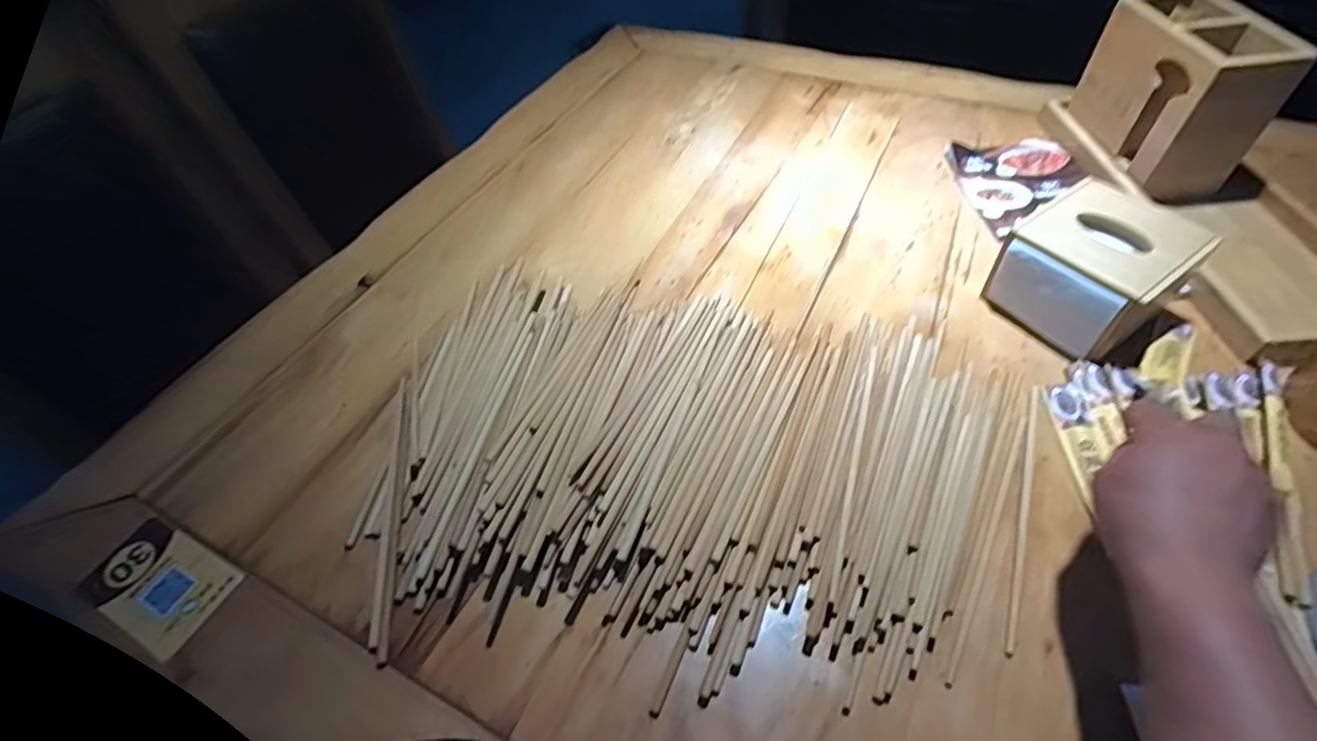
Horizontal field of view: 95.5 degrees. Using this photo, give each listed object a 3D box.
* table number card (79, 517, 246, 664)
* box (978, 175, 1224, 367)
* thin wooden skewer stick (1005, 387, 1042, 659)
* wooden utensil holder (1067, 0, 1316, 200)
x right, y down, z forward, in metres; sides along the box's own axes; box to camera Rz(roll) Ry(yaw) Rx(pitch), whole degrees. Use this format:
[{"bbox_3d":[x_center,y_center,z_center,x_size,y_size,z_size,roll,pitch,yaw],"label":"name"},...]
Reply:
[{"bbox_3d":[-0.377,0.162,0.453,0.108,0.006,0.067,21,59,17],"label":"table number card"},{"bbox_3d":[0.401,-0.092,0.551,0.132,0.088,0.119,-28,55,-19],"label":"box"},{"bbox_3d":[0.281,0.102,0.456,0.008,0.005,0.232,19,54,18],"label":"thin wooden skewer stick"},{"bbox_3d":[0.553,-0.300,0.643,0.088,0.141,0.169,-7,51,-1],"label":"wooden utensil holder"}]

